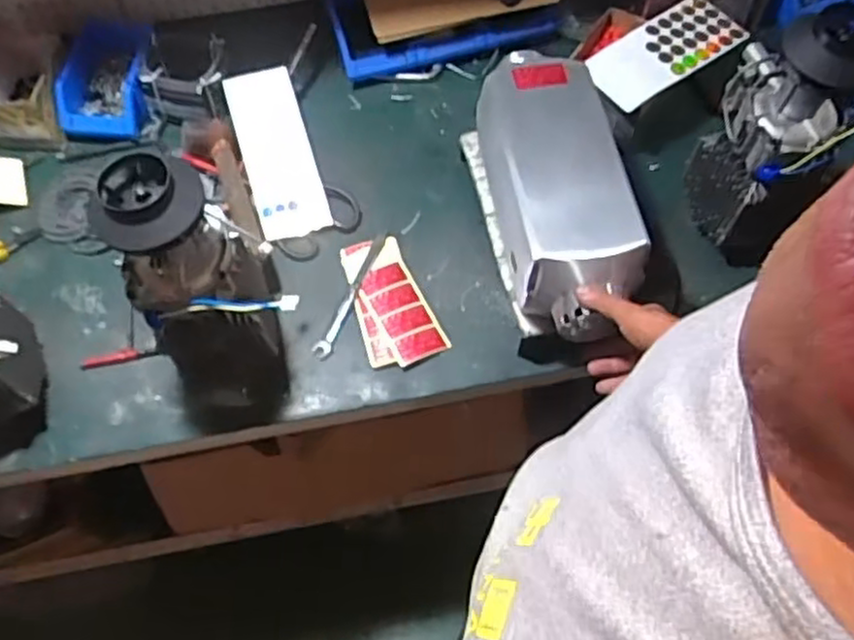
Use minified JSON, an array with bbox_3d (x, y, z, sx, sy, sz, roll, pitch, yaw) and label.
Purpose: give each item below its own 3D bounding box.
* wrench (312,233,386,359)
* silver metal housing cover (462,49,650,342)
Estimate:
[{"bbox_3d":[-0.103,-0.037,0.975,0.024,0.005,0.200,19,64,11],"label":"wrench"},{"bbox_3d":[0.154,-0.156,0.899,0.151,0.137,0.380,-7,65,-2],"label":"silver metal housing cover"}]

